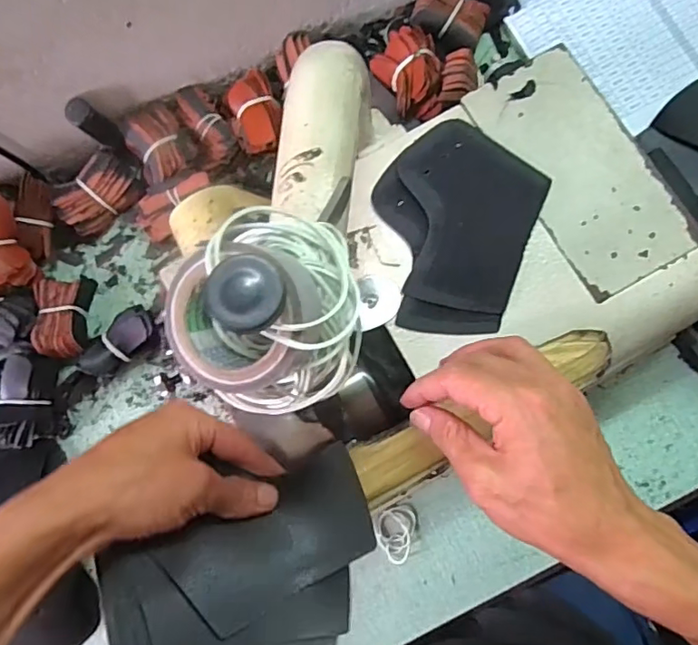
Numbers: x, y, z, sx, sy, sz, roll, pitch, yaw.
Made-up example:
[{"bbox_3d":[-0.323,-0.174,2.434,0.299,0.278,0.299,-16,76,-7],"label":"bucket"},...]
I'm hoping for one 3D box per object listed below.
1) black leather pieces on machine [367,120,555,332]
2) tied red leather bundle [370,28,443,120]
[{"bbox_3d":[0.069,-0.067,0.377,0.108,0.008,0.145,21,83,5],"label":"black leather pieces on machine"},{"bbox_3d":[0.054,-0.239,0.522,0.061,0.038,0.099,-6,81,1],"label":"tied red leather bundle"}]

